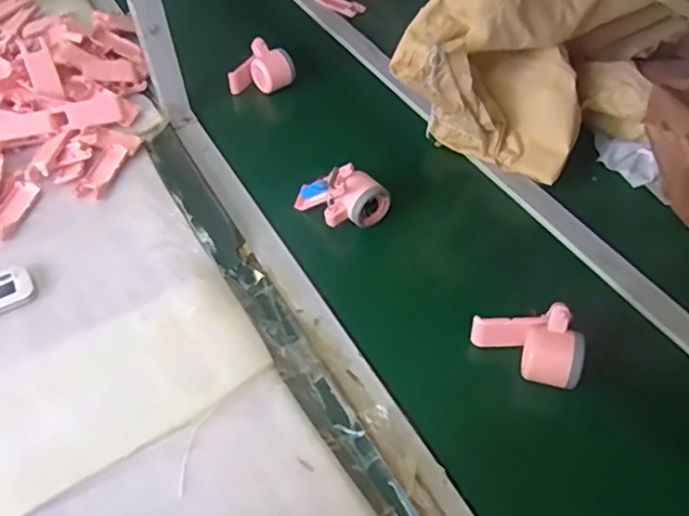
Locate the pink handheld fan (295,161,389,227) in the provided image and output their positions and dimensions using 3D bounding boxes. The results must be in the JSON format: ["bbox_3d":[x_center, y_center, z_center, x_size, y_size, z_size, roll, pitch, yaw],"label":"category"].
[{"bbox_3d":[-0.008,-0.077,0.796,0.122,0.066,0.057,13,51,13],"label":"pink handheld fan"}]

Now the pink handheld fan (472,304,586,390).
[{"bbox_3d":[0.197,0.084,0.646,0.065,0.056,0.119,-37,58,-26],"label":"pink handheld fan"}]

